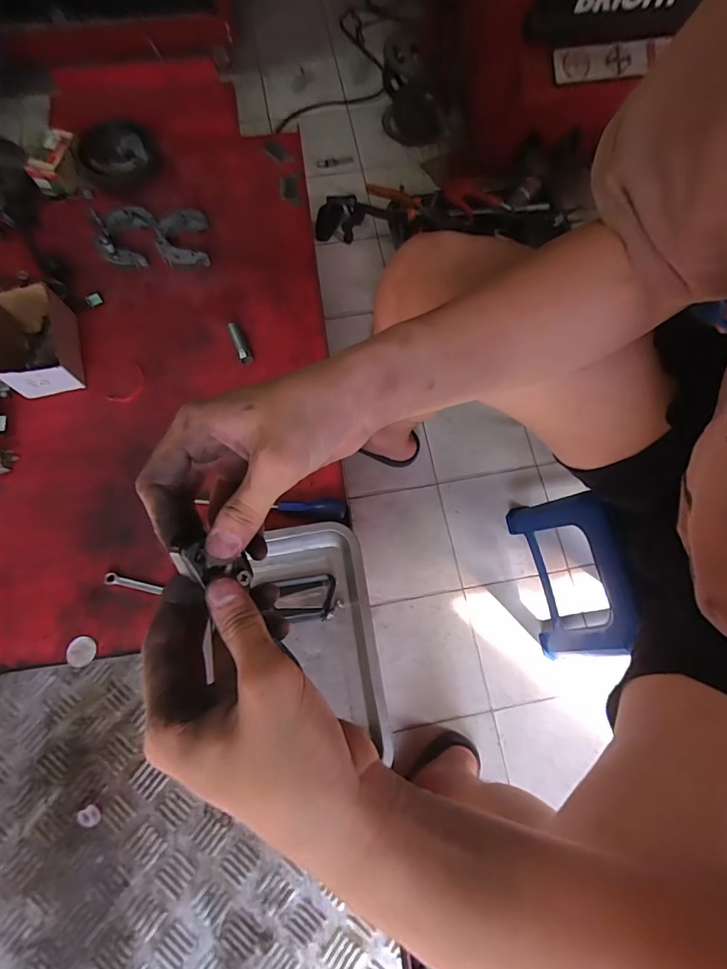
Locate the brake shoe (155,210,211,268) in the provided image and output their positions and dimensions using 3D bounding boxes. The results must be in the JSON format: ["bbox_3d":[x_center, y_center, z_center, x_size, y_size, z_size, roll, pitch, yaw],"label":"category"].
[{"bbox_3d":[-0.308,-0.416,0.736,0.083,0.019,0.097,-9,75,-4],"label":"brake shoe"}]

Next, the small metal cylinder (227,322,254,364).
[{"bbox_3d":[-0.197,-0.225,0.688,0.020,0.015,0.070,-24,91,-8],"label":"small metal cylinder"}]

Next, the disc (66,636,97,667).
[{"bbox_3d":[-0.371,0.219,0.570,0.037,0.004,0.036,0,75,-1],"label":"disc"}]

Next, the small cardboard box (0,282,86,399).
[{"bbox_3d":[-0.487,-0.211,0.645,0.105,0.072,0.142,-16,76,-6],"label":"small cardboard box"}]

